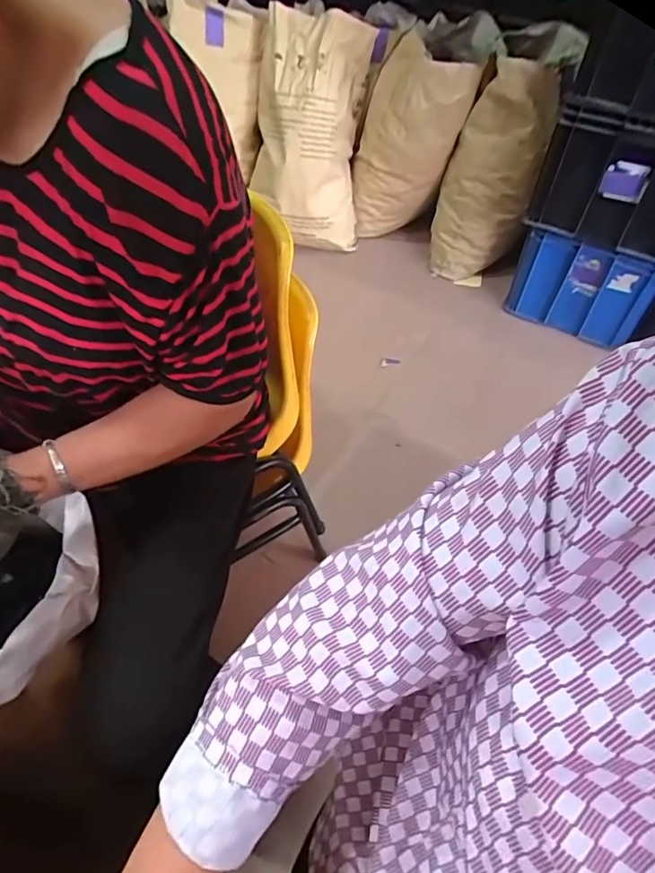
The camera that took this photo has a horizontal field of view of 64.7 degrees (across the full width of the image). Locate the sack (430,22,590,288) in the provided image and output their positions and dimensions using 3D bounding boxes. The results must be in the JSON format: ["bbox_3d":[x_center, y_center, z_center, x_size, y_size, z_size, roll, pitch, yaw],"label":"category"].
[{"bbox_3d":[0.480,-0.773,1.516,0.258,0.648,0.250,17,52,11],"label":"sack"}]

